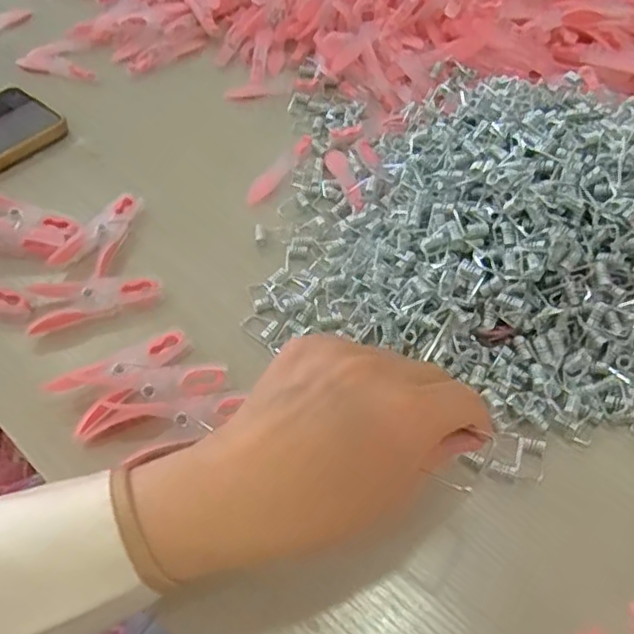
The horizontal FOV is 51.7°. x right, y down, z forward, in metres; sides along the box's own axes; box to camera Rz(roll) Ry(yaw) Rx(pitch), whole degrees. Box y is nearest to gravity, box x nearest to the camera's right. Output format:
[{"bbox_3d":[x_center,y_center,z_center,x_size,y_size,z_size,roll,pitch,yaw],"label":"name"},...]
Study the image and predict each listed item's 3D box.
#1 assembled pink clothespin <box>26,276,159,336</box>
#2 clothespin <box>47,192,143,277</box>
[{"bbox_3d":[-0.133,-0.010,0.391,0.075,0.011,0.031,-8,52,-6],"label":"assembled pink clothespin"},{"bbox_3d":[-0.140,-0.057,0.428,0.033,0.016,0.072,12,53,10],"label":"clothespin"}]

